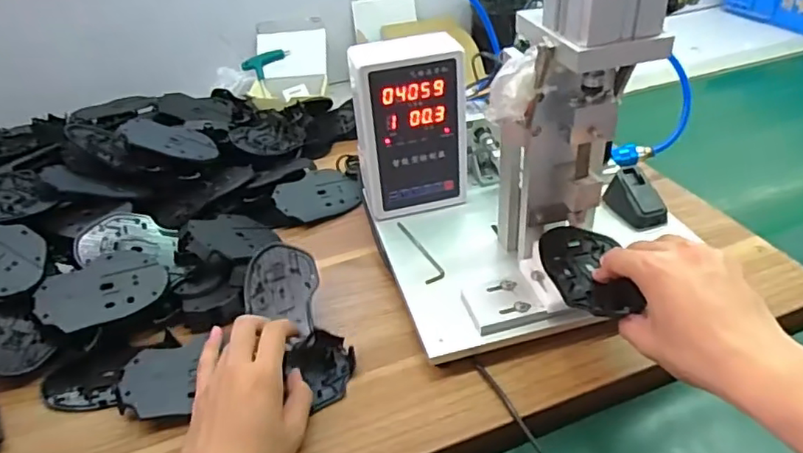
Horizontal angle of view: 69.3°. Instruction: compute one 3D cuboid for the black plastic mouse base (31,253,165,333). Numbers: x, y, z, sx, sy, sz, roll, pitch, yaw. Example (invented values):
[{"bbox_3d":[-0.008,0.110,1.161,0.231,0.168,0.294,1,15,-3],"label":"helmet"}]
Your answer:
[{"bbox_3d":[-0.279,0.059,0.544,0.109,0.009,0.068,-28,63,-31],"label":"black plastic mouse base"}]

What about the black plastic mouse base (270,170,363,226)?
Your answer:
[{"bbox_3d":[-0.108,-0.038,0.713,0.096,0.013,0.071,-21,63,-32],"label":"black plastic mouse base"}]

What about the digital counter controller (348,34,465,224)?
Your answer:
[{"bbox_3d":[0.010,-0.102,0.617,0.113,0.176,0.060,-9,37,-6],"label":"digital counter controller"}]

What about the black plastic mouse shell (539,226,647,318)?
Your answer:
[{"bbox_3d":[0.157,0.036,0.489,0.063,0.012,0.116,-6,35,-2],"label":"black plastic mouse shell"}]

